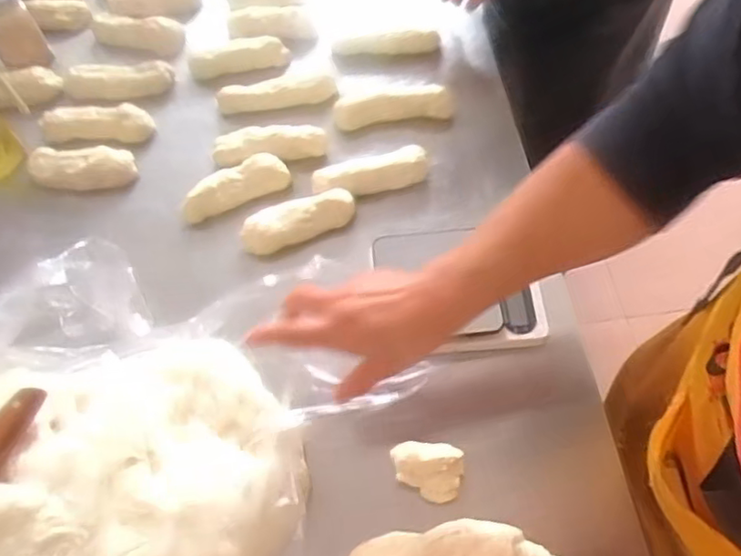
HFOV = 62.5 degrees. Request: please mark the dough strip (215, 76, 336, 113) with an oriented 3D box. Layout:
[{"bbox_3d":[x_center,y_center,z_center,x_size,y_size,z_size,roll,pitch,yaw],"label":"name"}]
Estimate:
[{"bbox_3d":[-0.125,-0.241,0.807,0.153,0.036,0.023,-5,60,1],"label":"dough strip"}]

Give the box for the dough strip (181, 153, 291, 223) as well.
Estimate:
[{"bbox_3d":[-0.163,-0.110,0.731,0.130,0.031,0.040,-23,62,-9],"label":"dough strip"}]

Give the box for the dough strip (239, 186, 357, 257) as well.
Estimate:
[{"bbox_3d":[-0.082,-0.066,0.697,0.130,0.032,0.037,-23,62,-9],"label":"dough strip"}]

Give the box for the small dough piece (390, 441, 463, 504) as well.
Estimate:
[{"bbox_3d":[0.049,0.172,0.550,0.063,0.017,0.047,11,62,10],"label":"small dough piece"}]

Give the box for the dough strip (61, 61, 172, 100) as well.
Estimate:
[{"bbox_3d":[-0.342,-0.268,0.828,0.147,0.029,0.038,0,60,4],"label":"dough strip"}]

